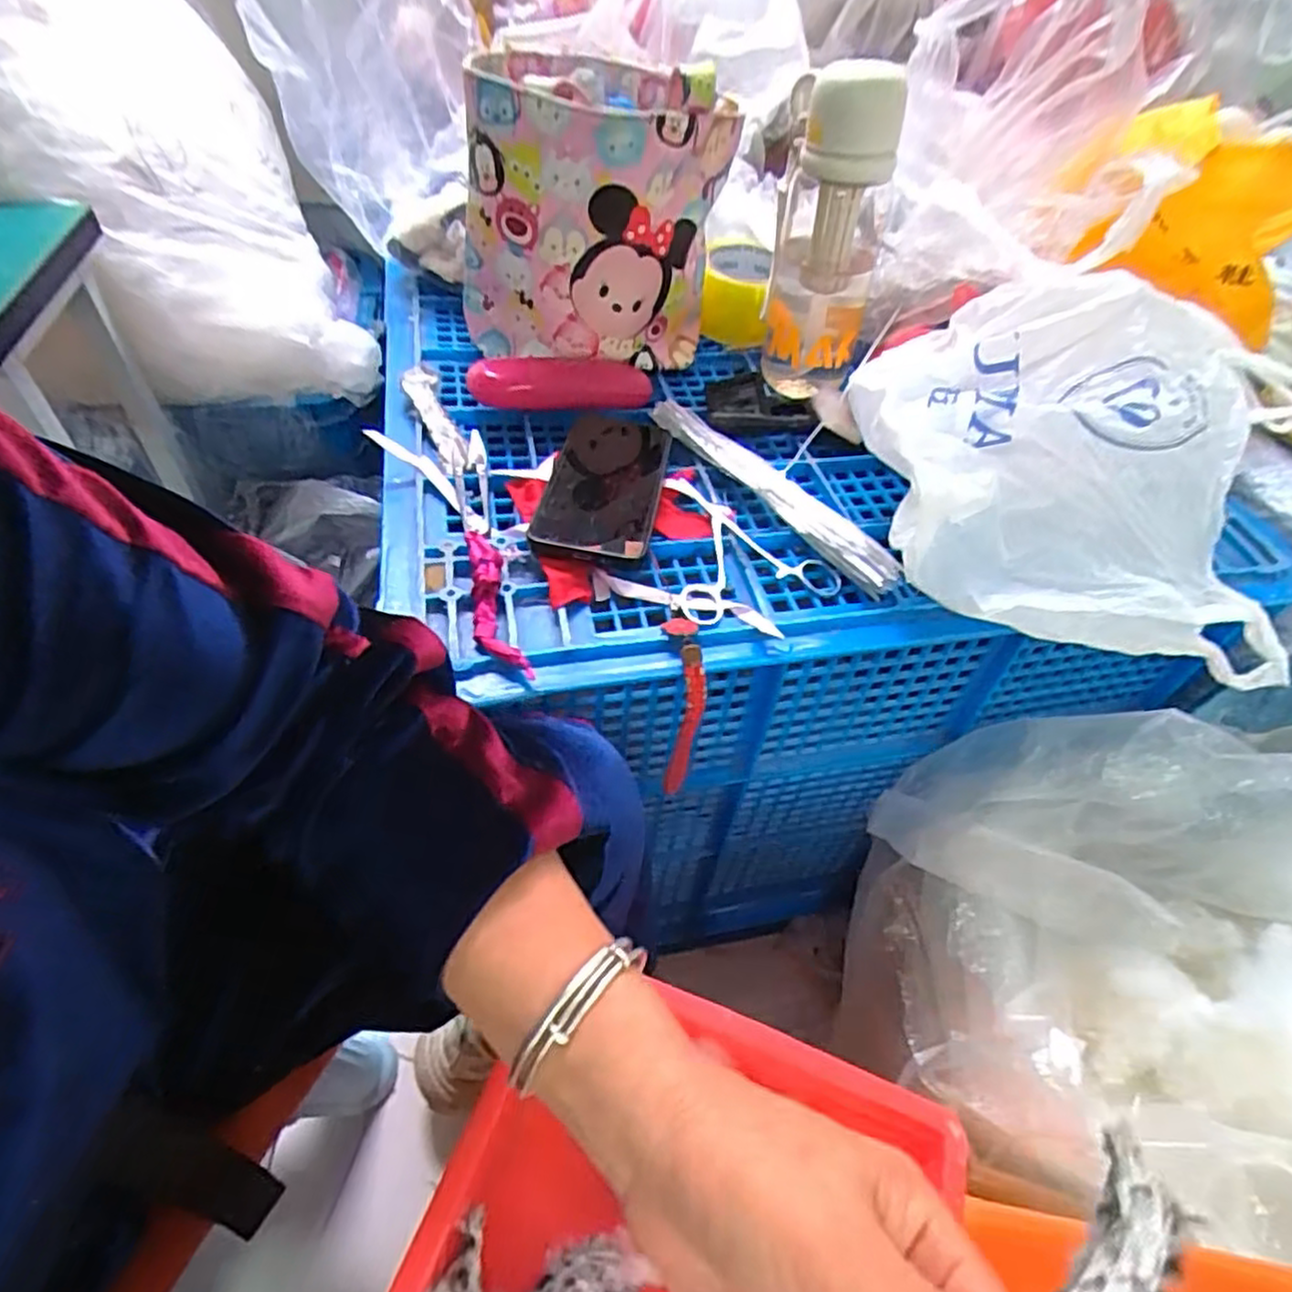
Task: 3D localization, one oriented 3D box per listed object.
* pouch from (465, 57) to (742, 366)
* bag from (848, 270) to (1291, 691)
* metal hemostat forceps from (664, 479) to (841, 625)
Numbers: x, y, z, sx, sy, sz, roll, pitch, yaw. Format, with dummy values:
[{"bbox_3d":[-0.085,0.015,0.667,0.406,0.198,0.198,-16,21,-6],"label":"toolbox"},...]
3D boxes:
[{"bbox_3d":[-0.047,-0.344,0.596,0.184,0.201,0.143,24,53,15],"label":"pouch"},{"bbox_3d":[0.287,-0.129,0.475,0.305,0.143,0.220,14,51,7],"label":"bag"},{"bbox_3d":[0.058,-0.076,0.516,0.112,0.018,0.133,-15,53,-16],"label":"metal hemostat forceps"}]

